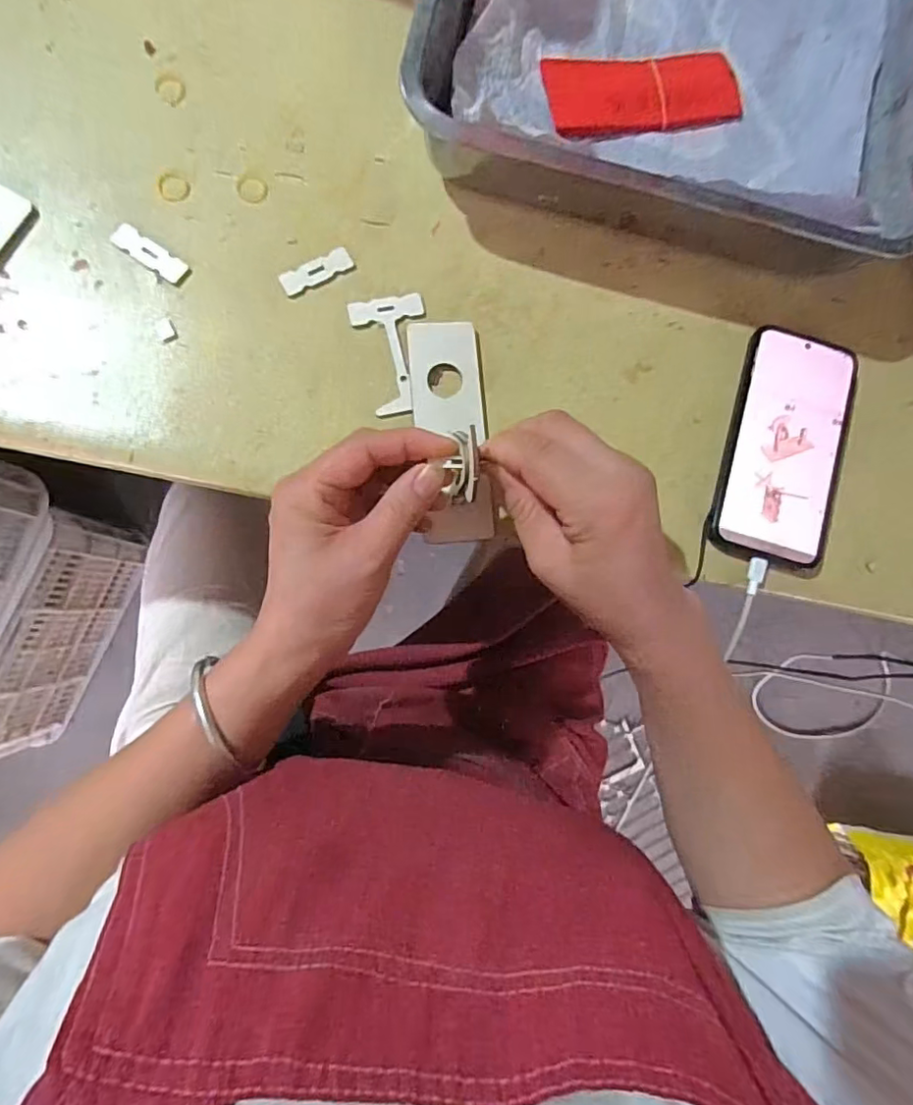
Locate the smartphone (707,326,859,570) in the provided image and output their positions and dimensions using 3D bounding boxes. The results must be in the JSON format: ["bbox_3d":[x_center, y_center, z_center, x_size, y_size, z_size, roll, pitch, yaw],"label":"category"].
[{"bbox_3d":[0.225,-0.072,0.389,0.078,0.016,0.159,16,82,-4],"label":"smartphone"}]

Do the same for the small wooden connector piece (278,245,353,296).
[{"bbox_3d":[-0.092,-0.185,0.372,0.049,0.004,0.015,-31,88,-8],"label":"small wooden connector piece"}]

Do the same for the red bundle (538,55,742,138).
[{"bbox_3d":[0.134,-0.327,0.404,0.144,0.009,0.060,-12,85,-7],"label":"red bundle"}]

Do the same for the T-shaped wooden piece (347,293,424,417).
[{"bbox_3d":[-0.040,-0.131,0.373,0.048,0.005,0.079,-11,85,-7],"label":"T-shaped wooden piece"}]

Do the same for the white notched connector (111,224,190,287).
[{"bbox_3d":[-0.196,-0.191,0.359,0.051,0.004,0.016,34,82,-1],"label":"white notched connector"}]

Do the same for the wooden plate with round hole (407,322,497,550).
[{"bbox_3d":[-0.003,-0.080,0.368,0.047,0.008,0.146,-6,84,-6],"label":"wooden plate with round hole"}]

